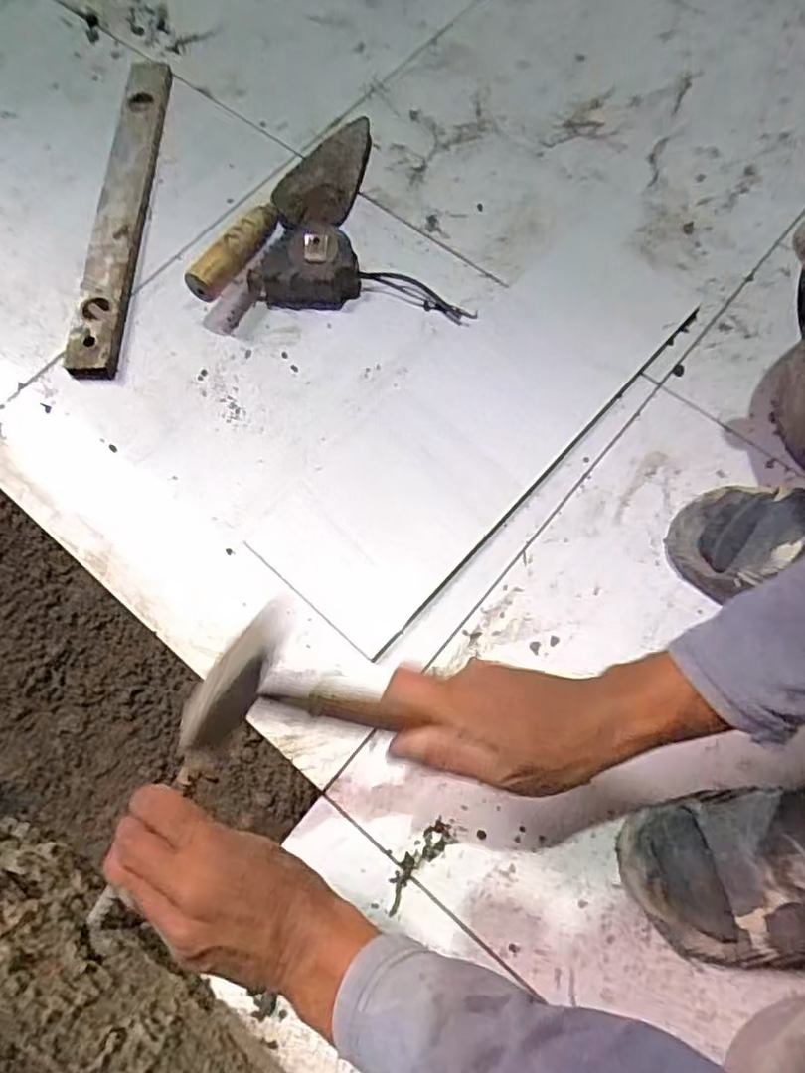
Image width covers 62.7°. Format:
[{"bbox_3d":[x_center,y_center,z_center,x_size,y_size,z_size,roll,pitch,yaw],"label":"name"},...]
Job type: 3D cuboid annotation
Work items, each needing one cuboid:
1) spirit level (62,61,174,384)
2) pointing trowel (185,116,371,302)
[{"bbox_3d":[-0.320,-0.381,0.755,0.052,0.021,0.454,-1,70,2],"label":"spirit level"},{"bbox_3d":[-0.121,-0.366,0.716,0.092,0.080,0.329,23,72,11],"label":"pointing trowel"}]

